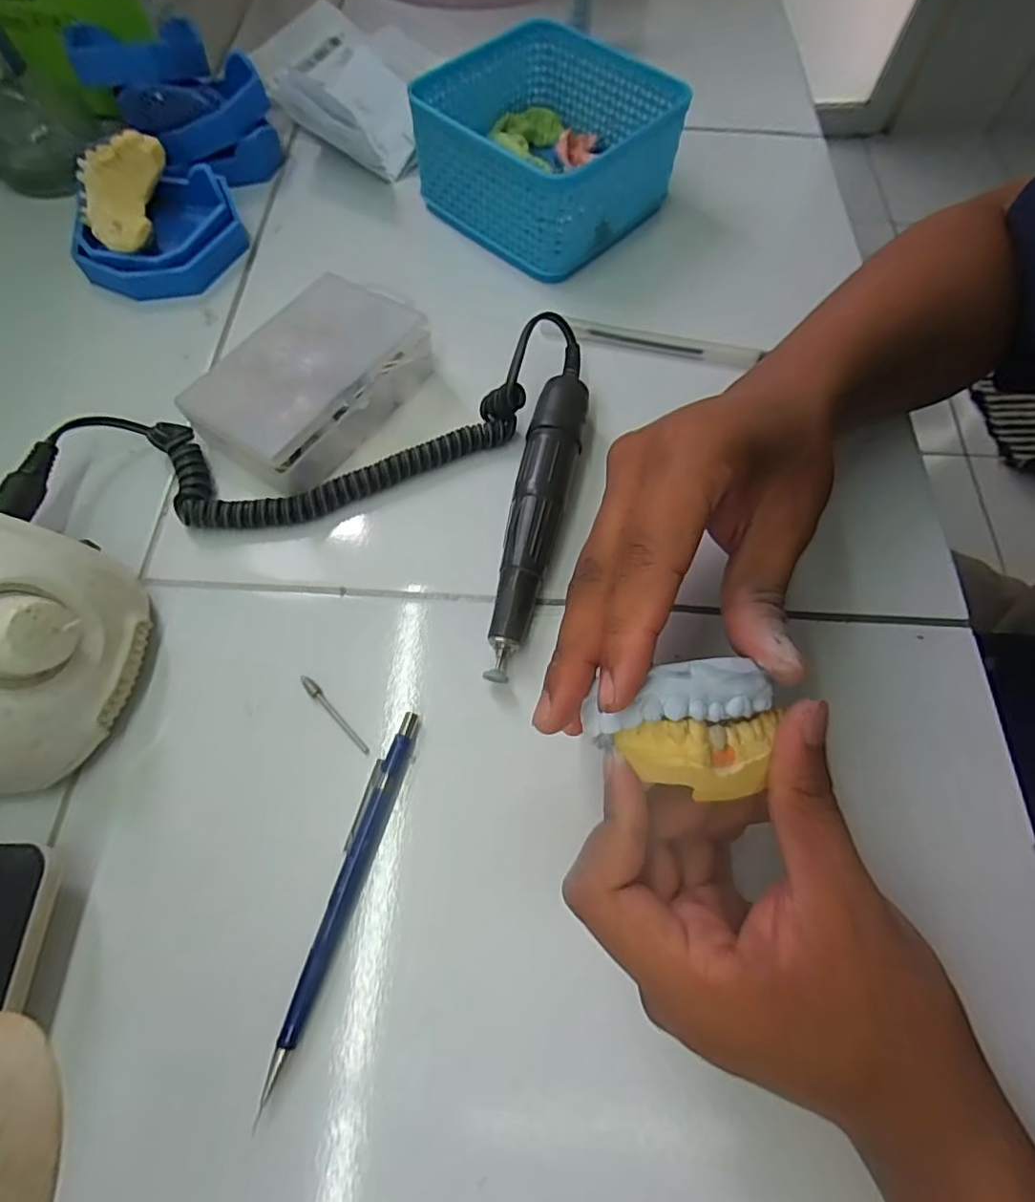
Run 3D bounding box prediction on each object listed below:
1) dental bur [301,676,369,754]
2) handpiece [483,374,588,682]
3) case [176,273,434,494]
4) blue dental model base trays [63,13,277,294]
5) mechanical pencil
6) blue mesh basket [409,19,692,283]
[{"bbox_3d":[-0.080,0.050,0.252,0.005,0.004,0.045,-39,74,-17],"label":"dental bur"},{"bbox_3d":[0.009,-0.039,0.277,0.026,0.029,0.156,11,67,2],"label":"handpiece"},{"bbox_3d":[-0.105,-0.116,0.304,0.075,0.036,0.120,35,70,12],"label":"case"},{"bbox_3d":[-0.214,-0.279,0.359,0.107,0.059,0.180,-4,67,-4],"label":"blue dental model base trays"},{"bbox_3d":[-0.066,0.109,0.222,0.012,0.008,0.135,16,67,4],"label":"mechanical pencil"},{"bbox_3d":[0.019,-0.289,0.372,0.133,0.066,0.131,40,71,13],"label":"blue mesh basket"}]

